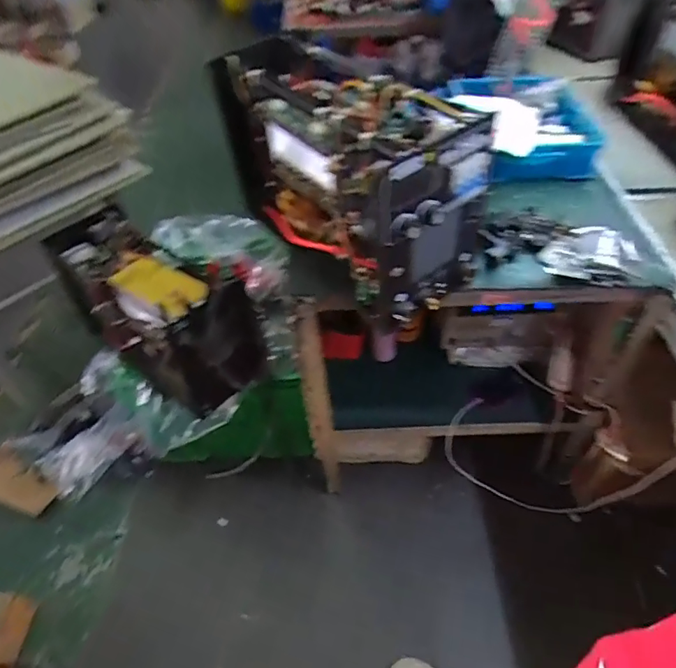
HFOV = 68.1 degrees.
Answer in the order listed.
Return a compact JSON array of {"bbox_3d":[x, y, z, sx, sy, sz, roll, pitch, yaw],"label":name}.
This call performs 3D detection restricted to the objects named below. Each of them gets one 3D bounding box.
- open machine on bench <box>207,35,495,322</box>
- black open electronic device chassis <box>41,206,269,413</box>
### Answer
[{"bbox_3d":[-0.012,-0.295,0.858,0.202,0.271,0.544,-30,53,-22],"label":"open machine on bench"},{"bbox_3d":[-0.410,-0.055,1.153,0.528,0.241,0.226,30,56,27],"label":"black open electronic device chassis"}]

